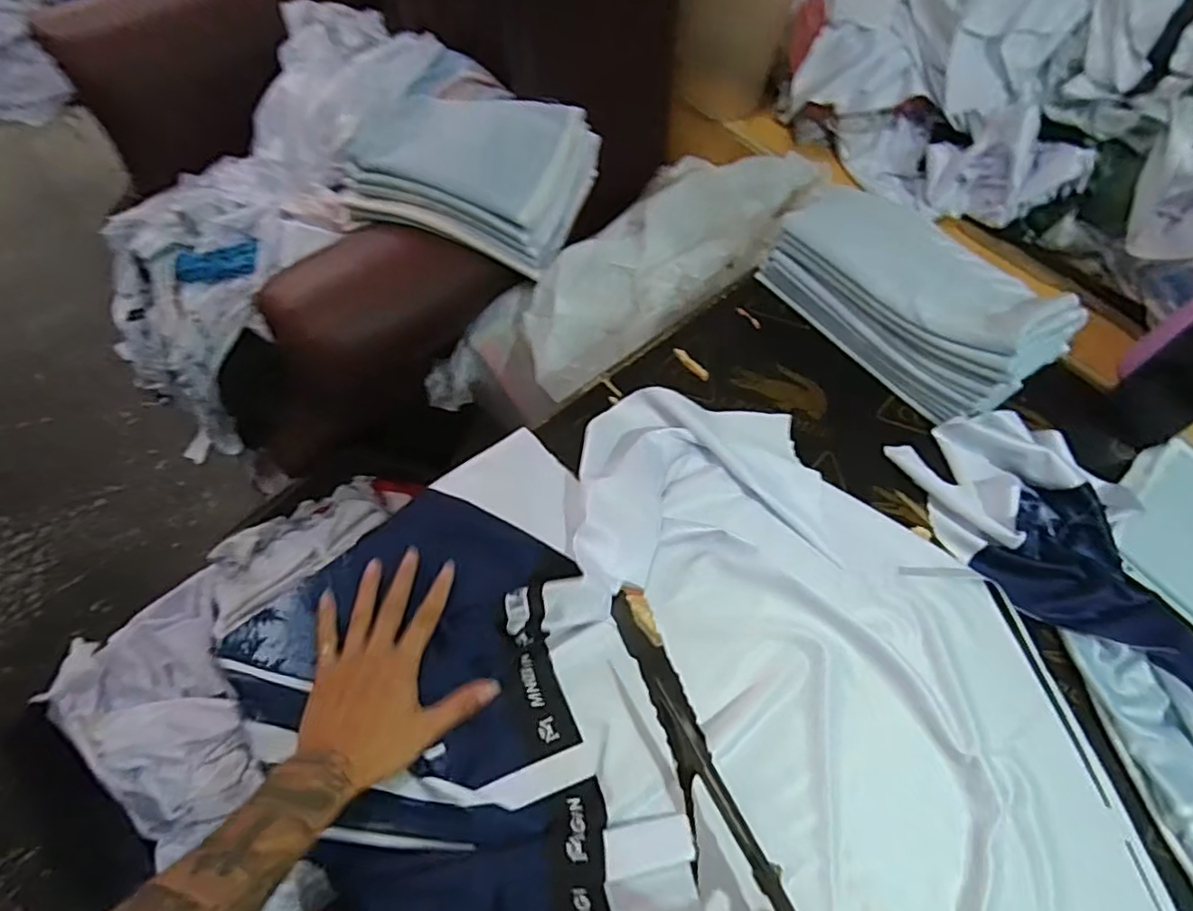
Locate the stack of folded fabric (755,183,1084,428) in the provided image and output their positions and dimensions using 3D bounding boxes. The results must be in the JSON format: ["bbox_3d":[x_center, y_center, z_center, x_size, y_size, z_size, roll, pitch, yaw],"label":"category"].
[{"bbox_3d":[0.361,-0.194,0.695,0.186,0.115,0.309,-36,70,-20],"label":"stack of folded fabric"}]

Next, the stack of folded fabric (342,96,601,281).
[{"bbox_3d":[-0.170,-0.392,0.841,0.293,0.108,0.198,20,63,7],"label":"stack of folded fabric"}]

